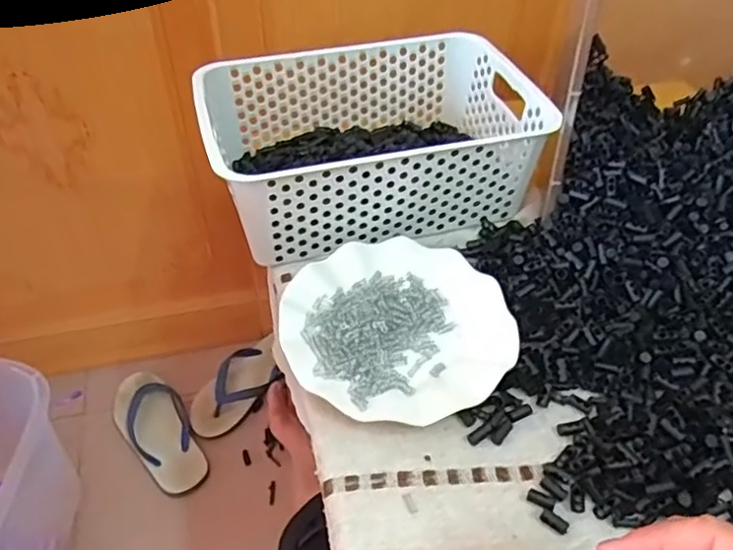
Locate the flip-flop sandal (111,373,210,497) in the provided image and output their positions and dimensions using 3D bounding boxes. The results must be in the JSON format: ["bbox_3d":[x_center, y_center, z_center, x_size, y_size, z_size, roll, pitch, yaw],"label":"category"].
[{"bbox_3d":[-0.337,0.245,0.982,0.101,0.034,0.229,-32,56,-29],"label":"flip-flop sandal"}]

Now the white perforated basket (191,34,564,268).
[{"bbox_3d":[0.001,-0.136,0.605,0.304,0.102,0.201,-12,48,-14],"label":"white perforated basket"}]

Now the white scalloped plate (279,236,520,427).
[{"bbox_3d":[0.025,0.038,0.498,0.179,0.016,0.177,1,47,-2],"label":"white scalloped plate"}]

